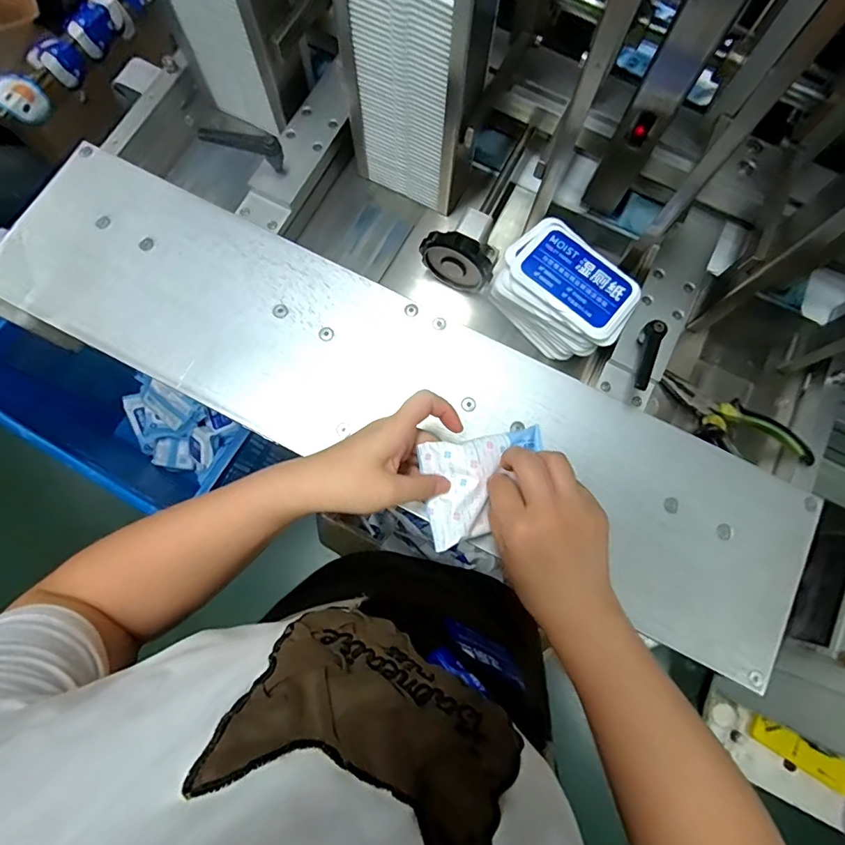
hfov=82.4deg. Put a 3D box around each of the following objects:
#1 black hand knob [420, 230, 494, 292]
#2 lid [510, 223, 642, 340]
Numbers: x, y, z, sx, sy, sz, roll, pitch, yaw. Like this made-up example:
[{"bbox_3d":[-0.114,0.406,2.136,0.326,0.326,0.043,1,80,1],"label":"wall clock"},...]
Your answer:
[{"bbox_3d":[0.034,-0.160,0.478,0.074,0.061,0.022,29,78,5],"label":"black hand knob"},{"bbox_3d":[0.144,-0.132,0.449,0.109,0.010,0.070,44,79,8],"label":"lid"}]

